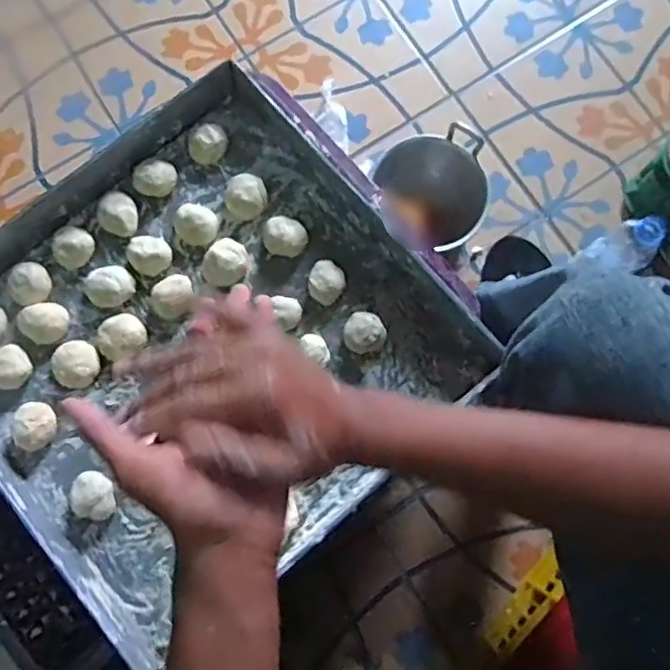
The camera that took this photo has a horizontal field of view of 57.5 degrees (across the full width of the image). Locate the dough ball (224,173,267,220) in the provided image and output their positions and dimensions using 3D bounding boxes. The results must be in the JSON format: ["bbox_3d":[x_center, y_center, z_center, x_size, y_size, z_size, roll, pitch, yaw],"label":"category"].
[{"bbox_3d":[-0.100,-0.156,0.675,0.045,0.027,0.049,0,80,0],"label":"dough ball"}]

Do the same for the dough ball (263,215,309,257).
[{"bbox_3d":[-0.054,-0.107,0.666,0.046,0.025,0.040,17,80,3],"label":"dough ball"}]

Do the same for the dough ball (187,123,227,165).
[{"bbox_3d":[-0.142,-0.213,0.687,0.043,0.025,0.036,-36,82,-6],"label":"dough ball"}]

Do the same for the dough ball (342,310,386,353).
[{"bbox_3d":[0.030,-0.003,0.646,0.043,0.024,0.041,0,80,0],"label":"dough ball"}]

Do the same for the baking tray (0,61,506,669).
[{"bbox_3d":[-0.142,0.006,0.638,0.475,0.051,0.465,-41,82,-7],"label":"baking tray"}]

